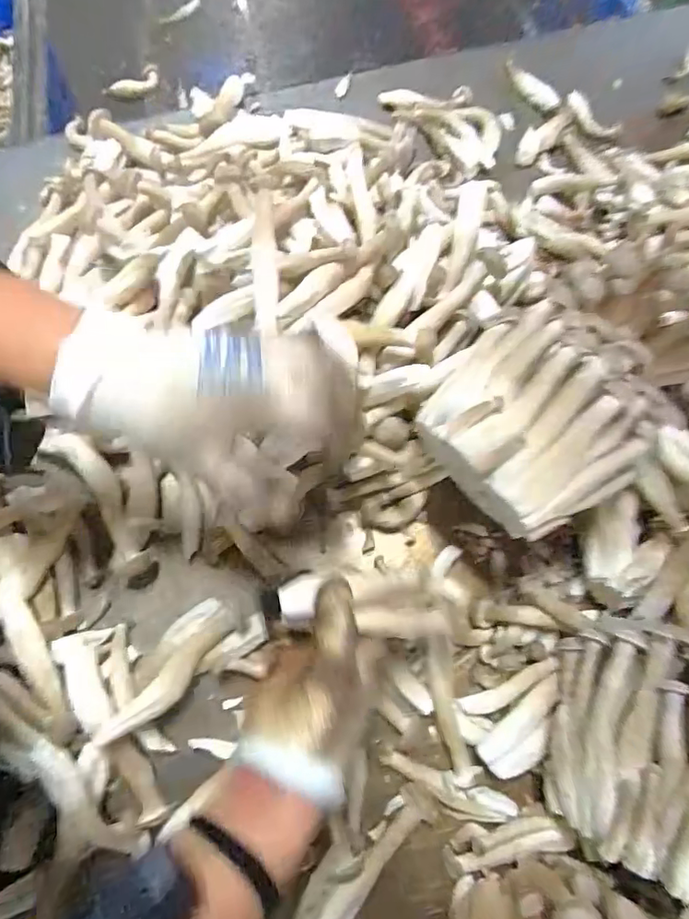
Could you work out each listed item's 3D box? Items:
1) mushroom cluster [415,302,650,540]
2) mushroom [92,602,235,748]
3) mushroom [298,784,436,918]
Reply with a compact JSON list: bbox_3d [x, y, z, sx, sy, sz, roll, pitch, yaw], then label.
[{"bbox_3d":[0.127,-0.028,0.350,0.128,0.070,0.128,-44,84,11],"label":"mushroom cluster"},{"bbox_3d":[-0.130,0.157,0.402,0.039,0.029,0.119,34,62,10],"label":"mushroom"},{"bbox_3d":[0.011,0.277,0.370,0.038,0.018,0.122,42,77,12],"label":"mushroom"}]

